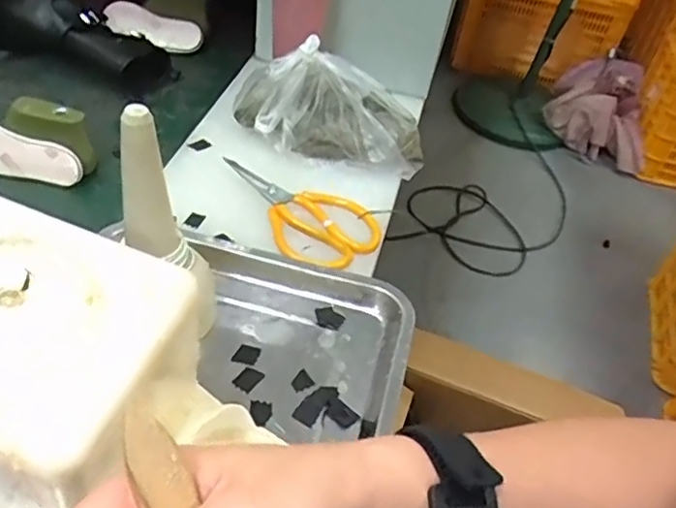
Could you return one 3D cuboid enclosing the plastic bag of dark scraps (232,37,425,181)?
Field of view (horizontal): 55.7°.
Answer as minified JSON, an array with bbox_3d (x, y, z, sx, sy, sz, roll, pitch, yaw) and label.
[{"bbox_3d":[-0.010,-0.159,0.703,0.219,0.096,0.080,20,45,10],"label":"plastic bag of dark scraps"}]

